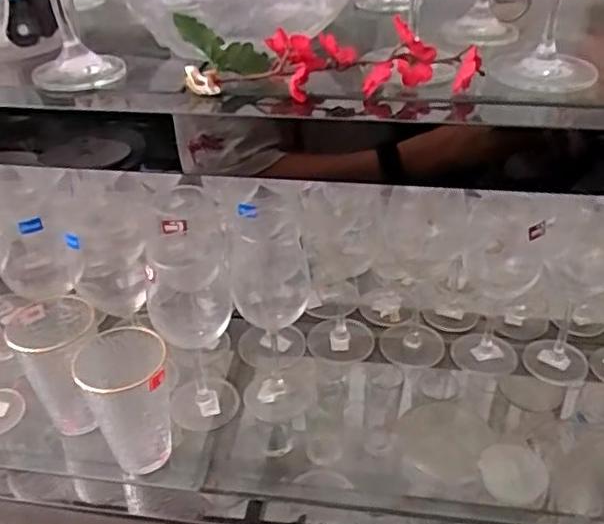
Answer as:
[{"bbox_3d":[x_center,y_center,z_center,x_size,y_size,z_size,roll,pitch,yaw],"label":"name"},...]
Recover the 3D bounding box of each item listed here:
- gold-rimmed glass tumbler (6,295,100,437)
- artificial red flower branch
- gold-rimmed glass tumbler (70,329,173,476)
[{"bbox_3d":[-0.236,0.104,0.639,0.074,0.121,0.095,-21,40,-25],"label":"gold-rimmed glass tumbler"},{"bbox_3d":[0.021,-0.148,0.460,0.213,0.050,0.061,6,36,10],"label":"artificial red flower branch"},{"bbox_3d":[-0.162,0.141,0.609,0.077,0.144,0.083,-13,37,-16],"label":"gold-rimmed glass tumbler"}]

